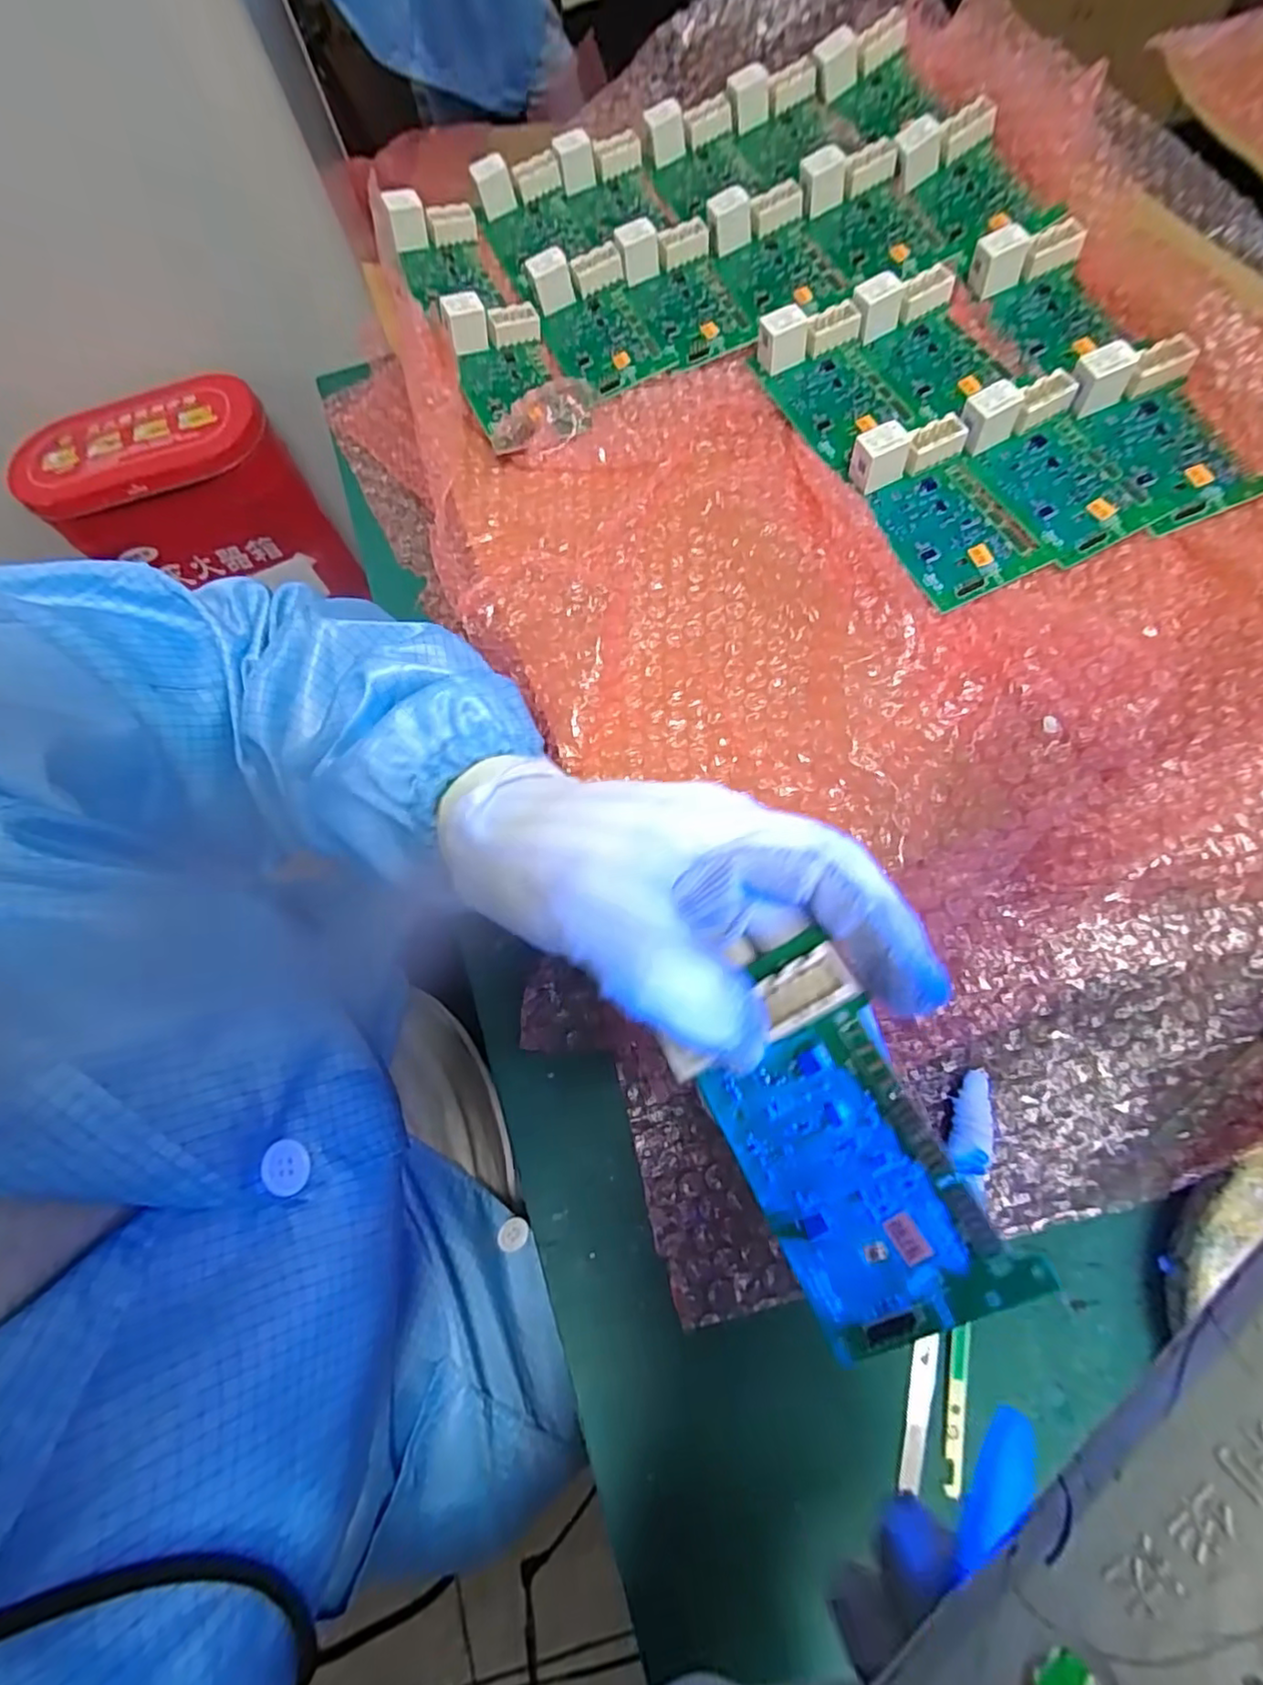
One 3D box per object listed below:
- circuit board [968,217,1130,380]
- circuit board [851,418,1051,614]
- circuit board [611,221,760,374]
[{"bbox_3d":[0.226,-0.295,0.345,0.056,0.029,0.082,-19,71,0],"label":"circuit board"},{"bbox_3d":[0.157,-0.164,0.306,0.066,0.021,0.092,-19,71,0],"label":"circuit board"},{"bbox_3d":[0.035,-0.324,0.370,0.057,0.020,0.093,-22,71,-1],"label":"circuit board"}]

